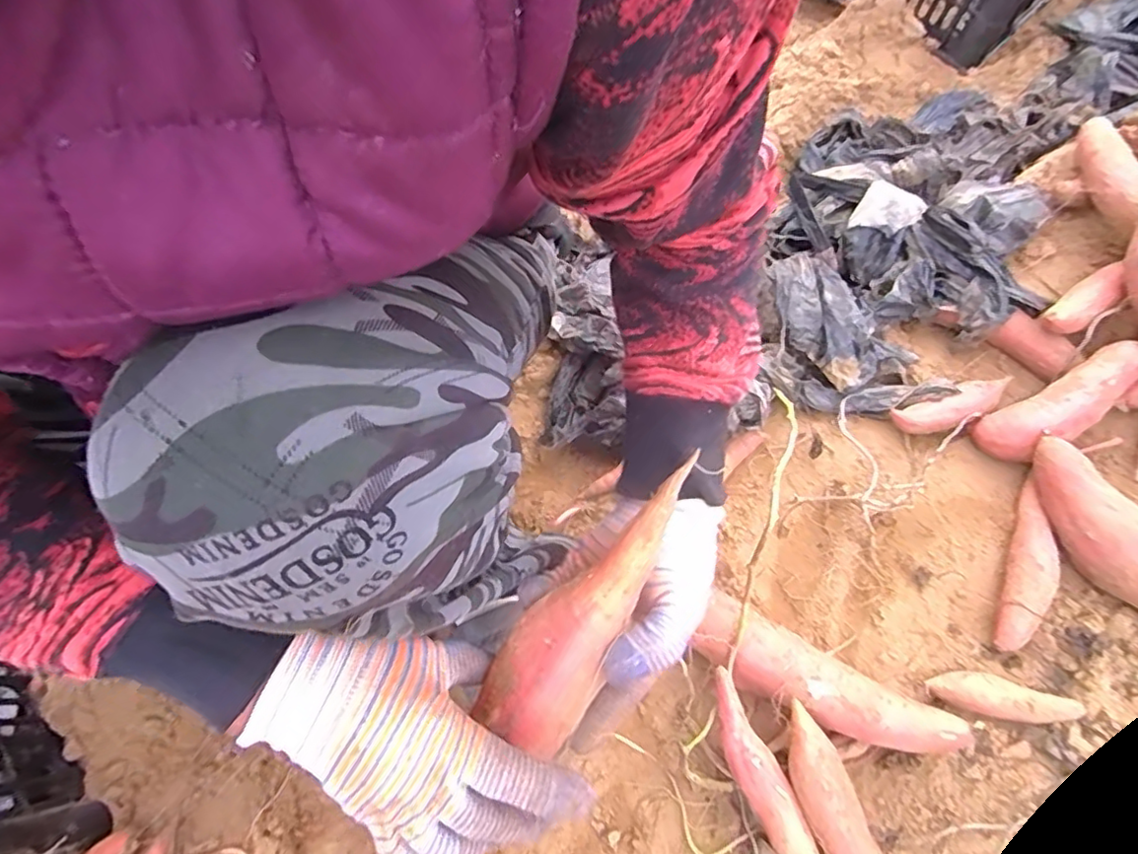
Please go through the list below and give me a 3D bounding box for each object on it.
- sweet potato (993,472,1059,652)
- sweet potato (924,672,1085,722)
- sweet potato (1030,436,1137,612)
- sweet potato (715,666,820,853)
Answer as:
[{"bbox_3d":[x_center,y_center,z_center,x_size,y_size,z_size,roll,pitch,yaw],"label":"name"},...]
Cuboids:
[{"bbox_3d":[0.415,0.124,0.534,0.031,0.042,0.160,25,68,15],"label":"sweet potato"},{"bbox_3d":[0.357,0.224,0.485,0.112,0.026,0.028,12,66,9],"label":"sweet potato"},{"bbox_3d":[0.481,0.097,0.521,0.063,0.058,0.191,-27,66,-9],"label":"sweet potato"},{"bbox_3d":[0.161,0.304,0.451,0.035,0.045,0.220,-20,63,-7],"label":"sweet potato"}]

